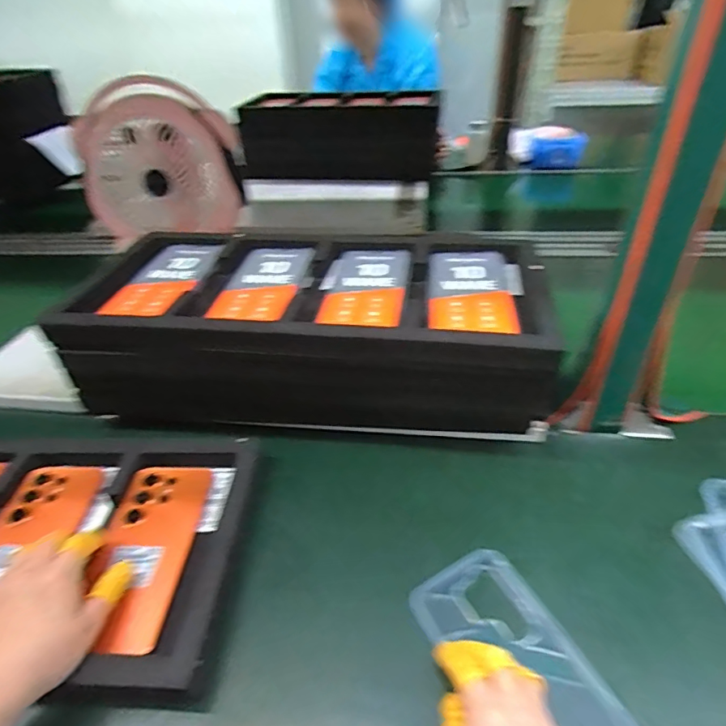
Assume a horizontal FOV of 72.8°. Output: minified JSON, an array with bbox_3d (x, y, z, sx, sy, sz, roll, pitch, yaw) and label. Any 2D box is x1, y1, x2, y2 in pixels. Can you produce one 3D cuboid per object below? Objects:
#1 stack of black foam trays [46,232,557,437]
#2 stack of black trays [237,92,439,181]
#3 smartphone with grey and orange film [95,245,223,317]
[{"bbox_3d":[-0.058,-0.047,0.565,0.493,0.109,0.223,2,38,7],"label":"stack of black foam trays"},{"bbox_3d":[-0.060,-0.590,1.294,0.502,0.187,0.227,-12,38,-11],"label":"stack of black trays"},{"bbox_3d":[-0.225,-0.094,0.562,0.079,0.016,0.181,2,38,7],"label":"smartphone with grey and orange film"}]

